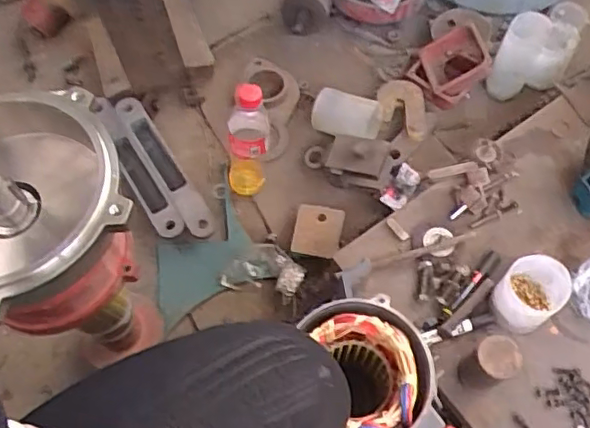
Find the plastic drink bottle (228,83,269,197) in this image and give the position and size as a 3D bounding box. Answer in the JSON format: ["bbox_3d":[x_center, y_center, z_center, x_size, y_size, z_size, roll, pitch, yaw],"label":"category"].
[{"bbox_3d":[-0.074,-0.112,0.911,0.069,0.218,0.066,-8,64,-2],"label":"plastic drink bottle"}]

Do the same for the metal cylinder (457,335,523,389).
[{"bbox_3d":[0.240,0.185,0.736,0.058,0.093,0.049,-19,65,-7],"label":"metal cylinder"}]

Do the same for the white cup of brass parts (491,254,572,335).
[{"bbox_3d":[0.302,0.106,0.778,0.085,0.089,0.073,-37,68,-15],"label":"white cup of brass parts"}]

